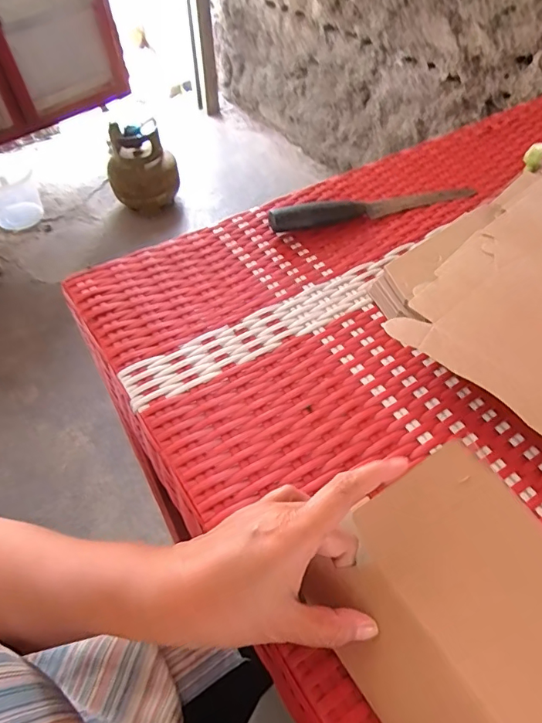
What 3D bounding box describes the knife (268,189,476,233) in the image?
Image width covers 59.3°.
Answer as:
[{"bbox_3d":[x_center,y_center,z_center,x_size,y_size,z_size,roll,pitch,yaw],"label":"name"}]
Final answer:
[{"bbox_3d":[0.119,-0.179,0.532,0.247,0.027,0.025,-16,53,-11],"label":"knife"}]

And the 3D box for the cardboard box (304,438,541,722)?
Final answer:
[{"bbox_3d":[0.119,0.156,0.248,0.130,0.040,0.197,-26,55,-19],"label":"cardboard box"}]

